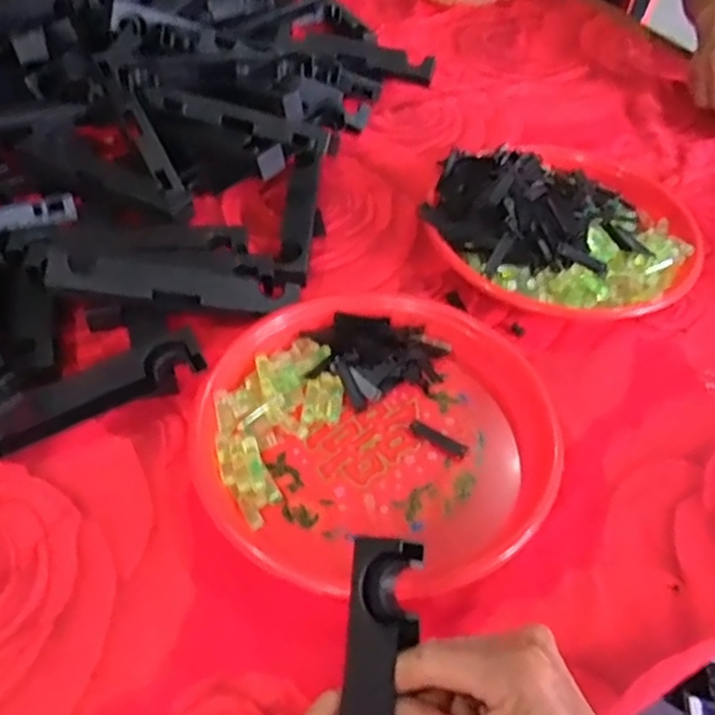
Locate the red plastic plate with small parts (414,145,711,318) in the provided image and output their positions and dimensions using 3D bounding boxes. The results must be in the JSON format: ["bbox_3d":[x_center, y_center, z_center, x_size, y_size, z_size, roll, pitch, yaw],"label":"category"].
[{"bbox_3d":[0.194,-0.132,0.635,0.245,0.069,0.223,1,49,-1],"label":"red plastic plate with small parts"}]

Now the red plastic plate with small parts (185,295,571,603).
[{"bbox_3d":[0.011,0.050,0.495,0.250,0.031,0.237,1,49,-1],"label":"red plastic plate with small parts"}]

